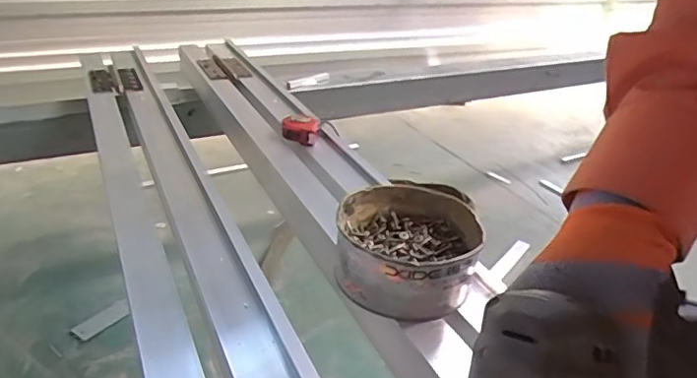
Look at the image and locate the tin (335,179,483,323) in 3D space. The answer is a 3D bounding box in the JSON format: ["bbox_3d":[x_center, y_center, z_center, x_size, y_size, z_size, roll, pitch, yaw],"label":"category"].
[{"bbox_3d":[0.063,0.069,0.640,0.147,0.071,0.159,3,28,-2],"label":"tin"}]

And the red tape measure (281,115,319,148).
[{"bbox_3d":[-0.086,-0.104,0.988,0.062,0.027,0.068,4,28,0],"label":"red tape measure"}]

